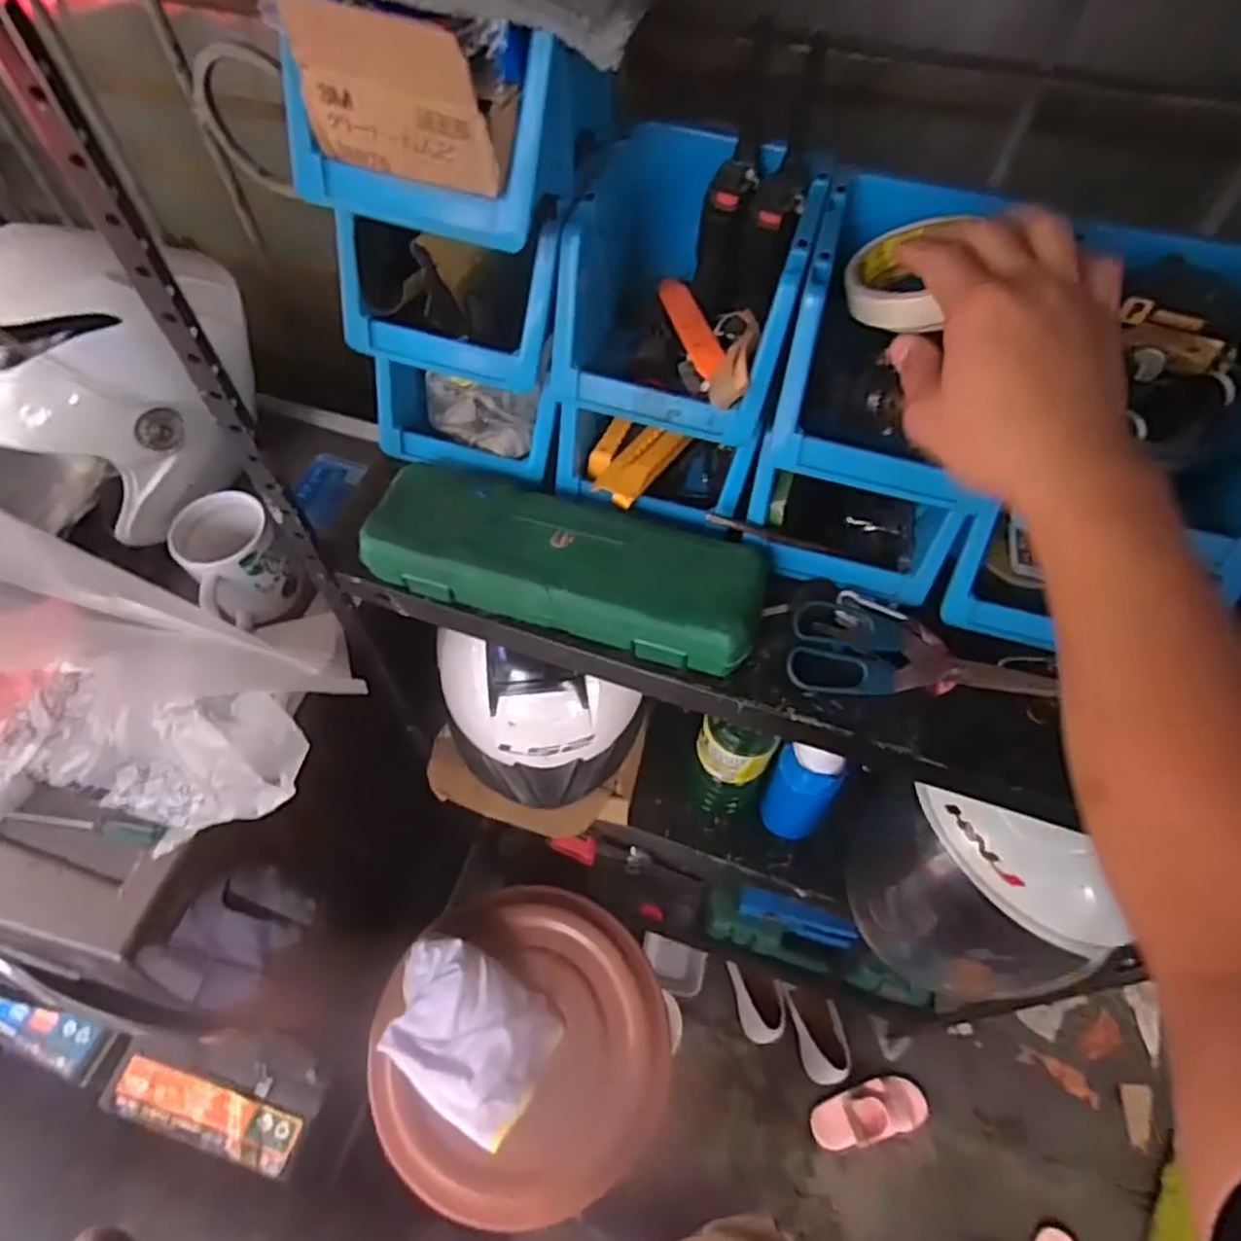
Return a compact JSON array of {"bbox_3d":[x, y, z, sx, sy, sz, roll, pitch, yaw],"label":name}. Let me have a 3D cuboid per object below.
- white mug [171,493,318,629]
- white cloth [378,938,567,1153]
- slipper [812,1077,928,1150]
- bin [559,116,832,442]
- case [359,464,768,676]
[{"bbox_3d":[-0.353,-0.050,0.682,0.089,0.102,0.097,33,64,20],"label":"white mug"},{"bbox_3d":[-0.201,0.514,0.919,0.221,0.076,0.170,27,62,17],"label":"white cloth"},{"bbox_3d":[0.420,0.825,1.233,0.192,0.047,0.084,-14,58,-8],"label":"slipper"},{"bbox_3d":[0.049,-0.220,0.488,0.150,0.105,0.172,22,60,14],"label":"bin"},{"bbox_3d":[-0.039,-0.043,0.535,0.285,0.043,0.100,14,59,10],"label":"case"}]

